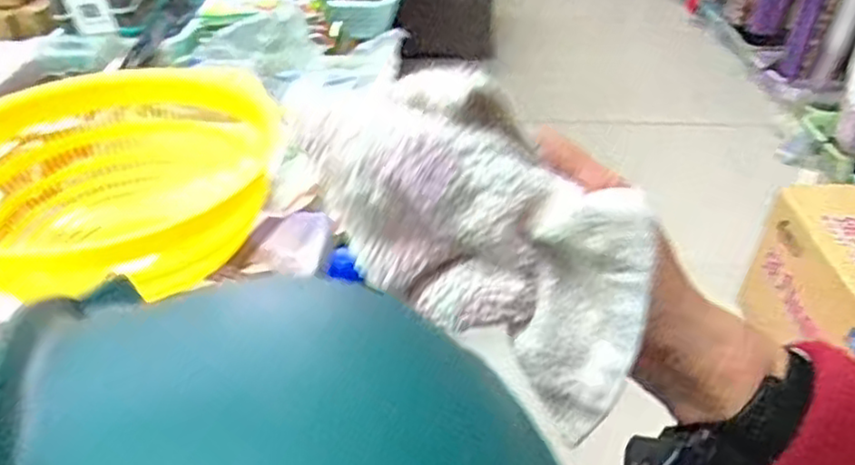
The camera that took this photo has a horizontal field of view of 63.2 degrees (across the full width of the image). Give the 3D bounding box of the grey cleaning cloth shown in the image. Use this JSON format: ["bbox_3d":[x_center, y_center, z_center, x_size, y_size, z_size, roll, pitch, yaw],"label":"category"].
[{"bbox_3d":[0.018,0.003,0.320,0.163,0.141,0.037,16,40,20],"label":"grey cleaning cloth"}]

